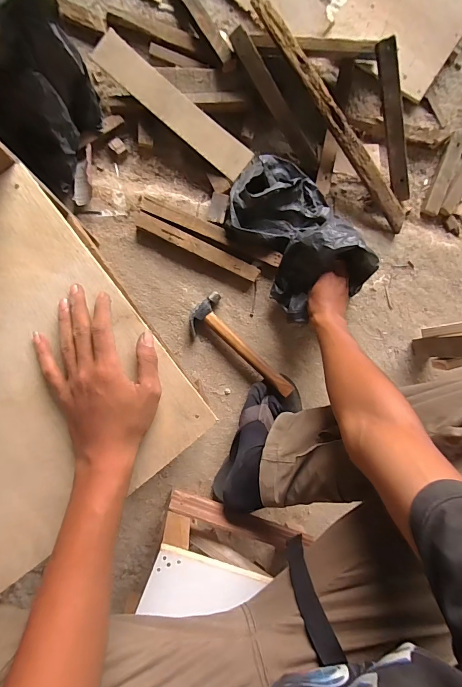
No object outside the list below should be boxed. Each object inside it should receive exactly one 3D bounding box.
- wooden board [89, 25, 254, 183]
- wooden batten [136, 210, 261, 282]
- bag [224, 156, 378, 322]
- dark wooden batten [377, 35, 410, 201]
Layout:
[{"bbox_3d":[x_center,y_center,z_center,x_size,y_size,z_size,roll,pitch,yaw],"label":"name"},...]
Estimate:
[{"bbox_3d":[-0.106,-0.439,0.634,0.329,0.010,0.064,38,95,-8],"label":"wooden board"},{"bbox_3d":[-0.065,-0.189,0.662,0.257,0.030,0.031,25,89,-5],"label":"wooden batten"},{"bbox_3d":[0.121,-0.207,0.612,0.192,0.115,0.289,-35,93,-3],"label":"bag"},{"bbox_3d":[0.309,-0.407,0.638,0.030,0.027,0.267,-24,117,-4],"label":"dark wooden batten"}]

